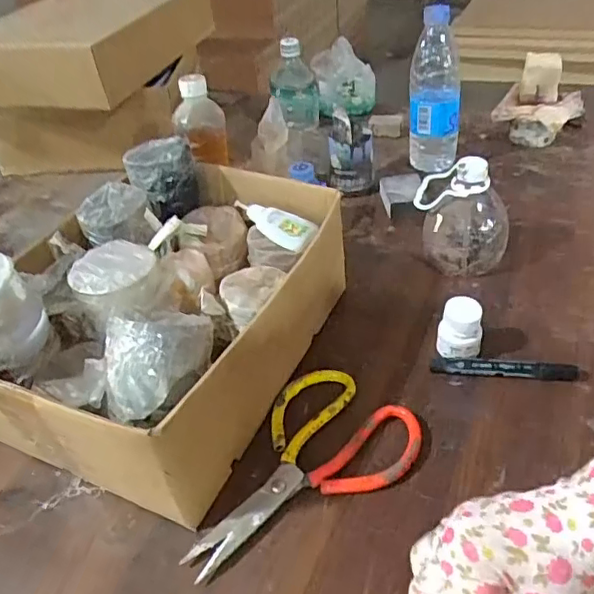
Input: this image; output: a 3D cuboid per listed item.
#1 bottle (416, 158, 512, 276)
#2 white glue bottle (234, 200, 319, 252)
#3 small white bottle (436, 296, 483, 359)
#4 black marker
[{"bbox_3d":[0.184,-0.092,0.630,0.103,0.121,0.083,8,42,16],"label":"bottle"},{"bbox_3d":[-0.023,-0.078,0.571,0.090,0.022,0.036,26,50,32],"label":"white glue bottle"},{"bbox_3d":[0.154,0.033,0.534,0.040,0.057,0.033,8,42,15],"label":"small white bottle"},{"bbox_3d":[0.189,0.067,0.521,0.127,0.018,0.015,4,41,11],"label":"black marker"}]

